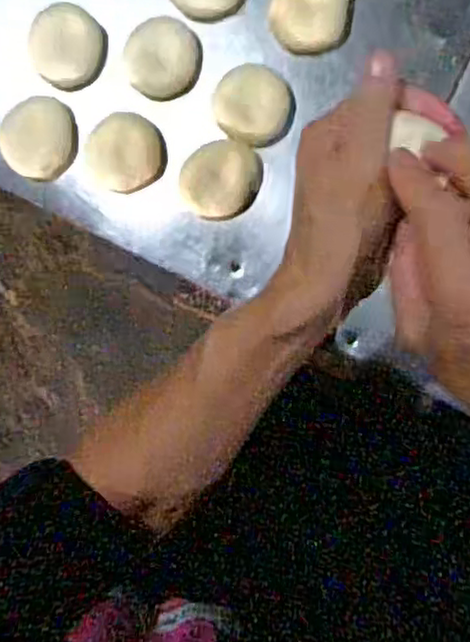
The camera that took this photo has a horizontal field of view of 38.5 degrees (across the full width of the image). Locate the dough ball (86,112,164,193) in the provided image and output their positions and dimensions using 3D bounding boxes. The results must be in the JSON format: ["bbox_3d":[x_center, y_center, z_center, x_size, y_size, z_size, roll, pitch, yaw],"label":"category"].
[{"bbox_3d":[-0.092,-0.139,0.559,0.063,0.020,0.057,-25,92,10],"label":"dough ball"}]

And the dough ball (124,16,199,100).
[{"bbox_3d":[-0.058,-0.213,0.543,0.054,0.017,0.060,44,100,1],"label":"dough ball"}]

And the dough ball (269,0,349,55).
[{"bbox_3d":[0.059,-0.243,0.529,0.056,0.034,0.061,1,96,8],"label":"dough ball"}]

